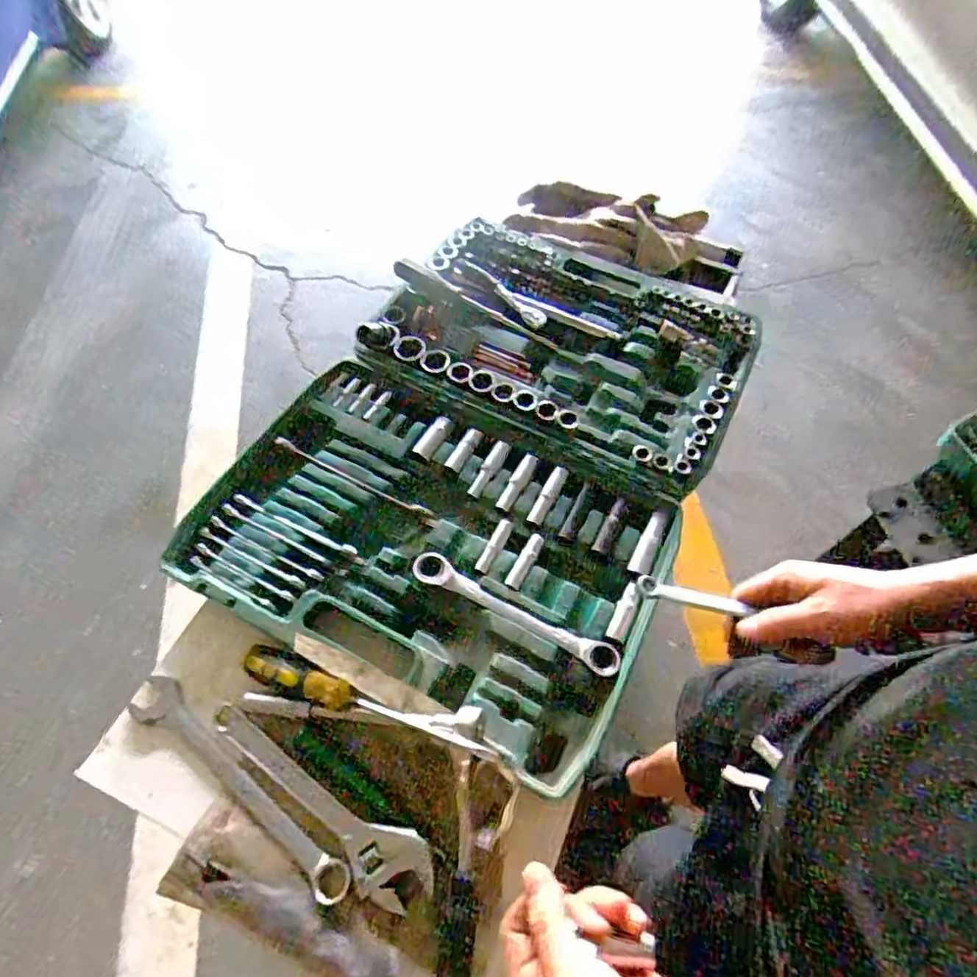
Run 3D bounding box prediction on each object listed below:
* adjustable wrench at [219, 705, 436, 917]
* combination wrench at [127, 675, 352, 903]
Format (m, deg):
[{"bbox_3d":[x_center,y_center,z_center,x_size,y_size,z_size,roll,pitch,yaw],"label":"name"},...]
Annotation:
[{"bbox_3d":[-0.146,0.254,0.478,0.231,0.010,0.053,33,64,16],"label":"adjustable wrench"},{"bbox_3d":[-0.215,0.254,0.490,0.254,0.020,0.038,33,64,16],"label":"combination wrench"}]

